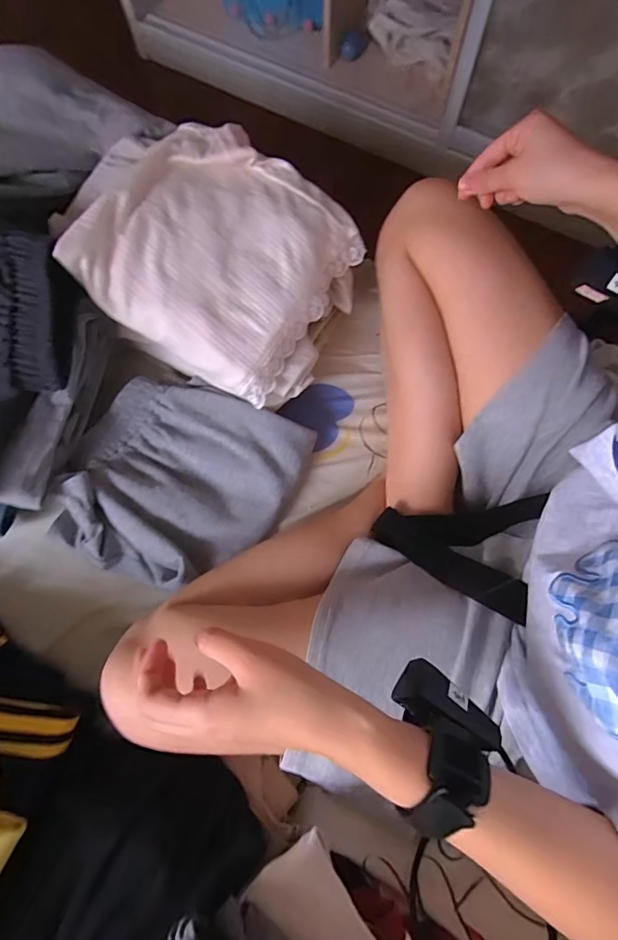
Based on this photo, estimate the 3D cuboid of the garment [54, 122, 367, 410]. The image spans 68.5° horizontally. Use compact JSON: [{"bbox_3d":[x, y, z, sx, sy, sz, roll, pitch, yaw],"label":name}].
[{"bbox_3d":[-0.090,-0.227,0.504,0.270,0.095,0.255,27,79,-11],"label":"garment"}]

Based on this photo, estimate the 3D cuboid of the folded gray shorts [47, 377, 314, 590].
[{"bbox_3d":[-0.139,0.013,0.497,0.220,0.050,0.219,23,76,7],"label":"folded gray shorts"}]

